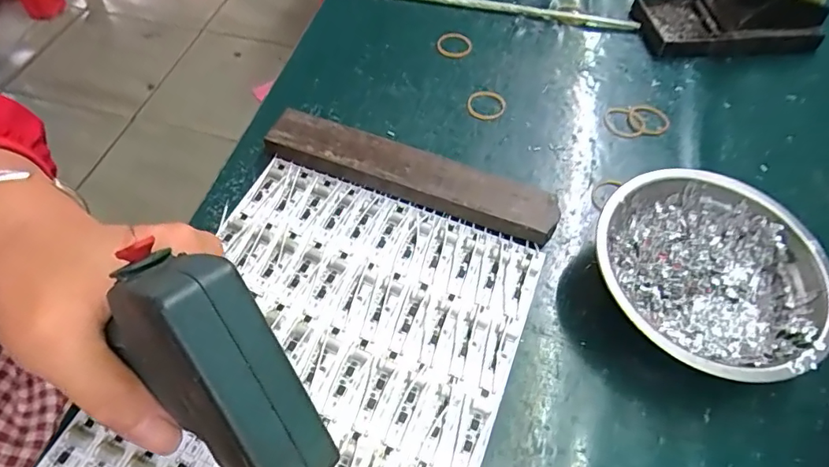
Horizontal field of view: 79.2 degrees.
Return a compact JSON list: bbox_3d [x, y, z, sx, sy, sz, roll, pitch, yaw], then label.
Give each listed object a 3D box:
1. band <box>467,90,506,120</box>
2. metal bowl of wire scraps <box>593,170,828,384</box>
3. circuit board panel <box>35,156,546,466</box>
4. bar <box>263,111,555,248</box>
[{"bbox_3d":[0.055,-0.099,0.387,0.030,0.006,0.030,1,58,-1],"label":"band"},{"bbox_3d":[0.167,0.026,0.287,0.119,0.045,0.121,1,58,-1],"label":"metal bowl of wire scraps"},{"bbox_3d":[-0.051,0.070,0.275,0.193,0.005,0.229,20,60,10],"label":"circuit board panel"},{"bbox_3d":[-0.004,-0.040,0.340,0.200,0.019,0.035,20,60,10],"label":"bar"}]

